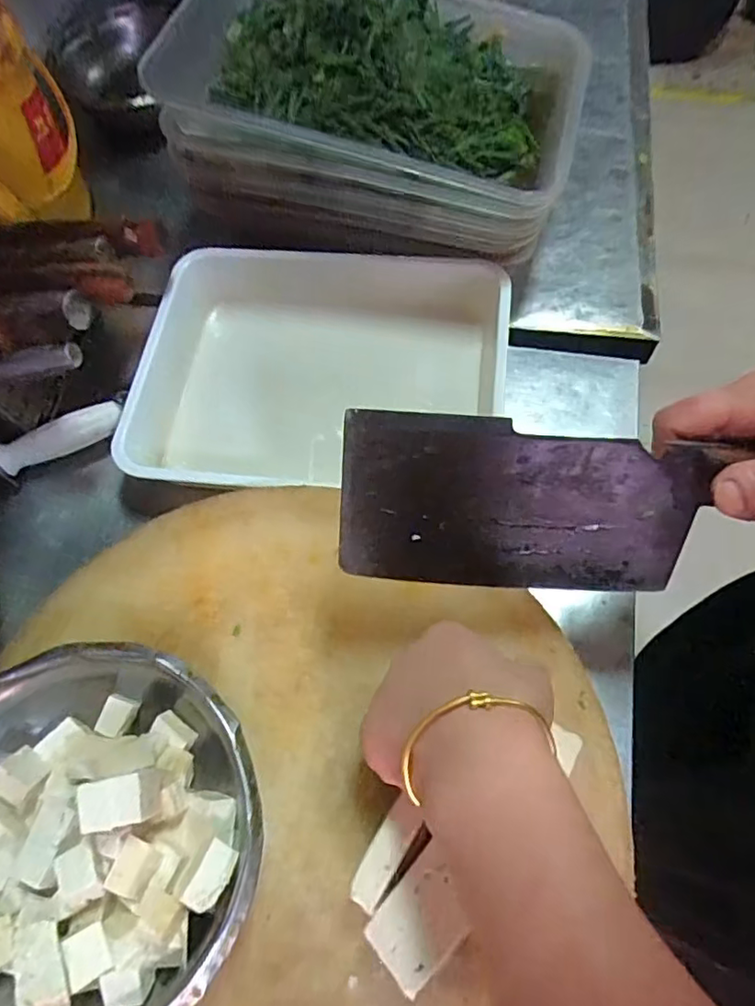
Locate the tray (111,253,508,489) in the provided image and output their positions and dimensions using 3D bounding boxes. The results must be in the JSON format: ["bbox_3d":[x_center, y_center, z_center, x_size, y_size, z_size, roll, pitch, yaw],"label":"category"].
[{"bbox_3d":[-0.051,-0.107,0.520,0.317,0.071,0.223,4,66,5],"label":"tray"}]

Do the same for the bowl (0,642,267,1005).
[{"bbox_3d":[-0.165,0.183,0.326,0.196,0.071,0.194,-1,66,3],"label":"bowl"}]

